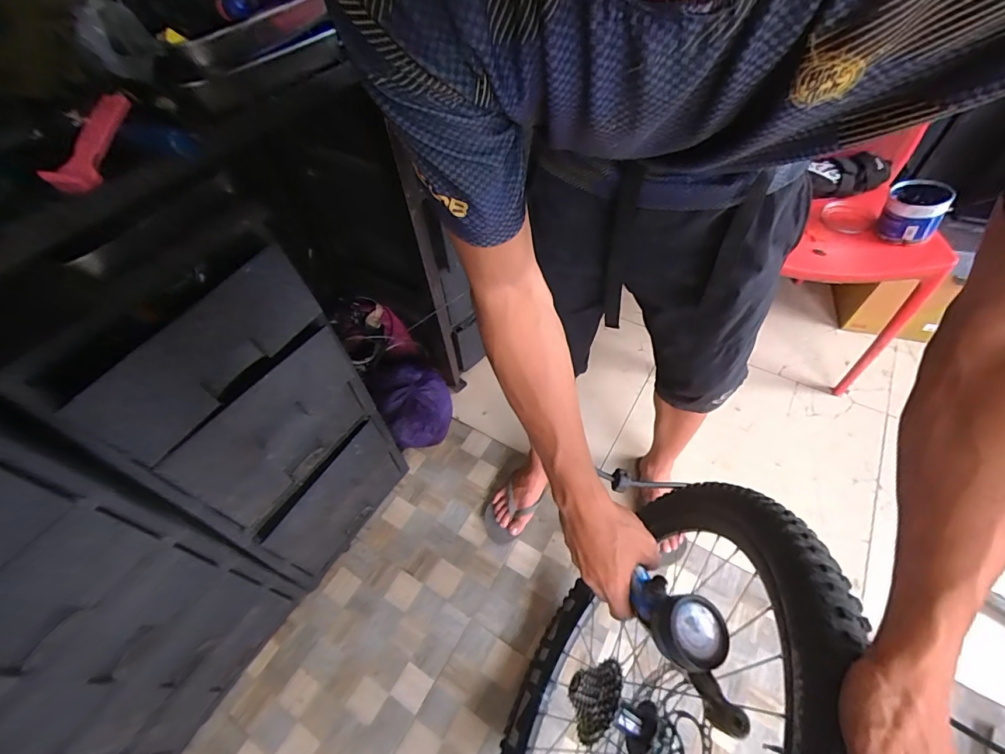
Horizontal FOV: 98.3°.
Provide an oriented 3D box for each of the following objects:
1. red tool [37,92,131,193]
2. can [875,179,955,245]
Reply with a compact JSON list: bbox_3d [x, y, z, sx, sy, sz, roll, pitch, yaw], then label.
[{"bbox_3d":[-0.426,-0.243,0.449,0.034,0.024,0.139,-1,67,4],"label":"red tool"},{"bbox_3d":[0.886,-0.354,0.938,0.116,0.086,0.116,18,71,34],"label":"can"}]

